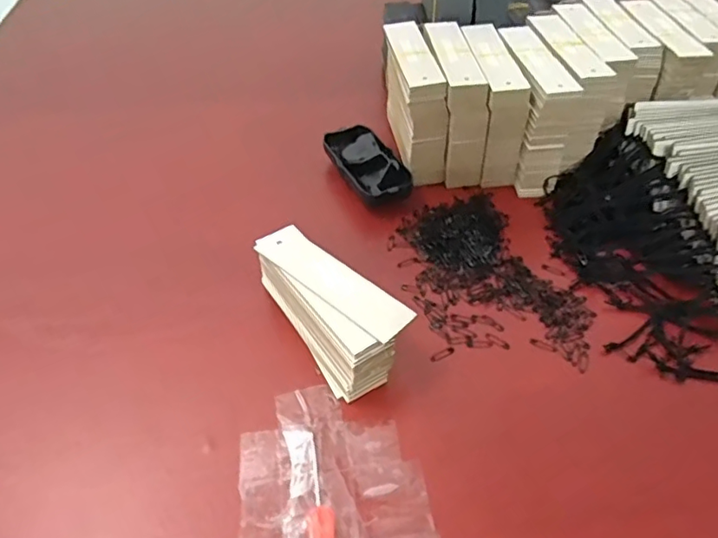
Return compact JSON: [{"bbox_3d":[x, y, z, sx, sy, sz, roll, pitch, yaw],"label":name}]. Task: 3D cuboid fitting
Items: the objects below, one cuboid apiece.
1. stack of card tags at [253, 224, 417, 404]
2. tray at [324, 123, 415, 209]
[{"bbox_3d":[-0.023,0.027,0.398,0.062,0.060,0.129,-33,56,-28],"label":"stack of card tags"},{"bbox_3d":[0.008,-0.099,0.531,0.048,0.026,0.104,-22,53,-14],"label":"tray"}]

